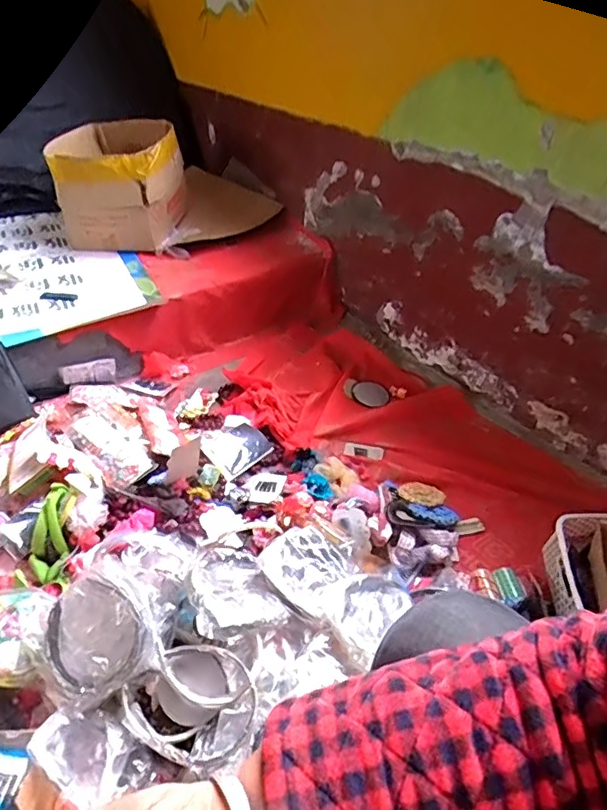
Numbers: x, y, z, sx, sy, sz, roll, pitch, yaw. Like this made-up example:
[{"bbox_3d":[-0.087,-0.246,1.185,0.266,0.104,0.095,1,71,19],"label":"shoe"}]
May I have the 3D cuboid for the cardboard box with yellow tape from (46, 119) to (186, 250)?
[{"bbox_3d":[-0.576,-0.704,1.725,0.360,0.286,0.427,-6,38,-10],"label":"cardboard box with yellow tape"}]

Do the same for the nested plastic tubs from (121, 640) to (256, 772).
[{"bbox_3d":[-0.154,0.391,0.717,0.178,0.082,0.131,16,40,17],"label":"nested plastic tubs"}]

